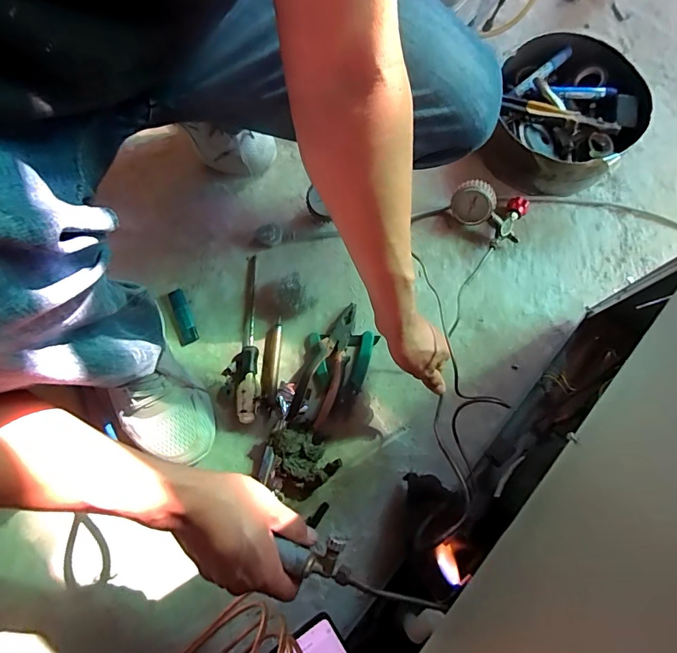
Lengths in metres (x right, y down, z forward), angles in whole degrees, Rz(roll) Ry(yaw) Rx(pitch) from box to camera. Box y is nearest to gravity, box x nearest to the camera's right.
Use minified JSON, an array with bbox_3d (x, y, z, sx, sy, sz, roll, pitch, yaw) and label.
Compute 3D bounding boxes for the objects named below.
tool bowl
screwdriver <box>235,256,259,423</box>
[{"bbox_3d":[0.364,-0.344,0.714,0.230,0.096,0.251,36,76,9],"label":"tool bowl"},{"bbox_3d":[-0.135,0.013,0.636,0.032,0.029,0.251,-2,74,-2],"label":"screwdriver"}]

